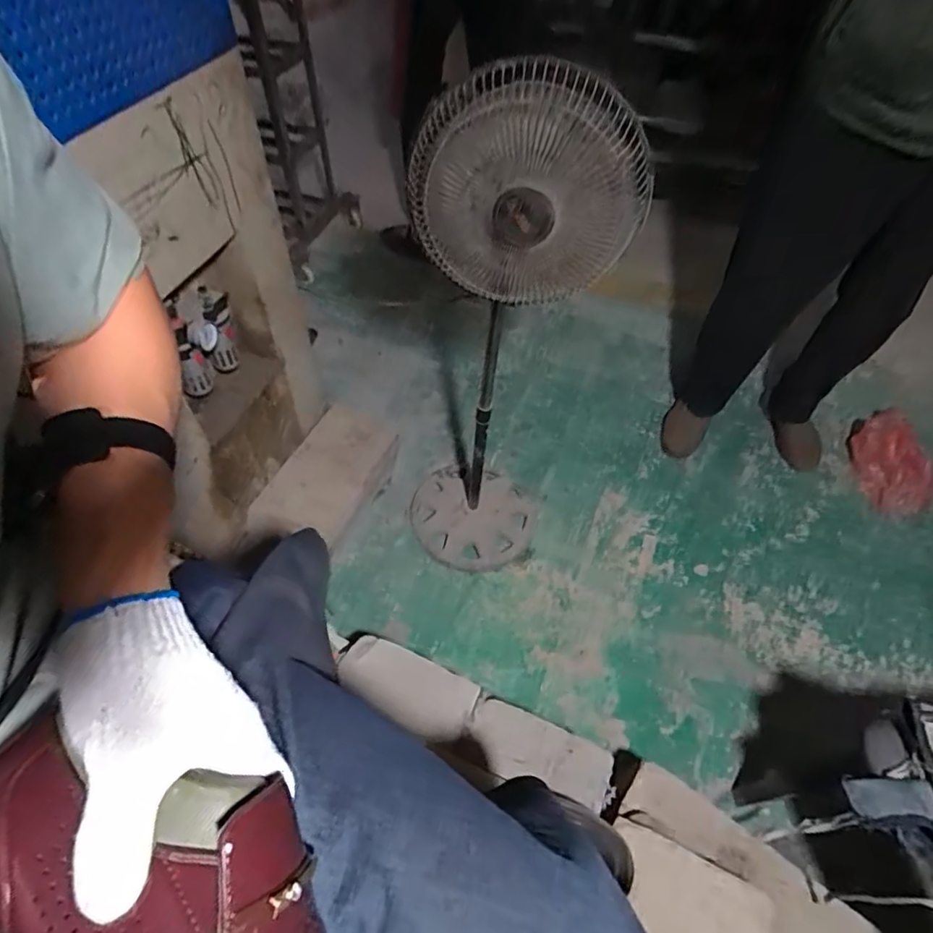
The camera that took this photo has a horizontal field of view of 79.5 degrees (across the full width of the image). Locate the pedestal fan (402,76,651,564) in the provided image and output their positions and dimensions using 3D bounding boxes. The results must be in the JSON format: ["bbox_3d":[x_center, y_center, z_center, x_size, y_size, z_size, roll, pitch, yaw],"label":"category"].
[{"bbox_3d":[0.034,-0.148,0.964,0.308,0.943,0.280,1,51,1],"label":"pedestal fan"}]

